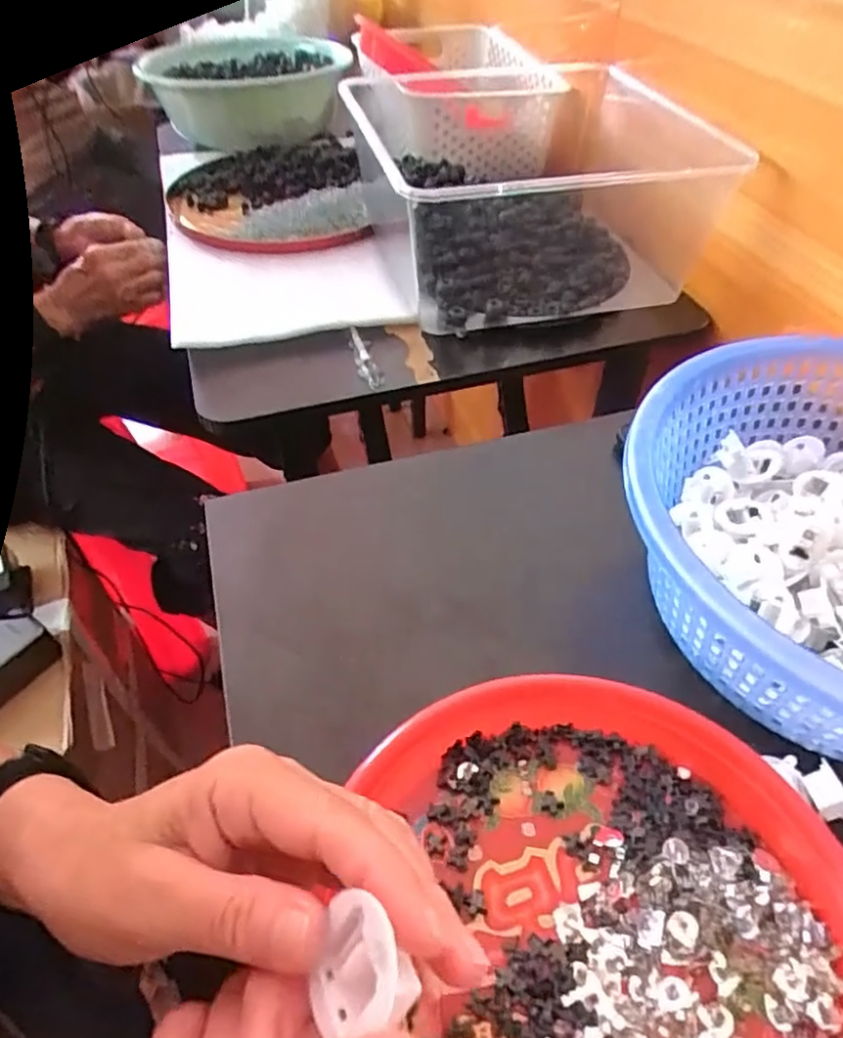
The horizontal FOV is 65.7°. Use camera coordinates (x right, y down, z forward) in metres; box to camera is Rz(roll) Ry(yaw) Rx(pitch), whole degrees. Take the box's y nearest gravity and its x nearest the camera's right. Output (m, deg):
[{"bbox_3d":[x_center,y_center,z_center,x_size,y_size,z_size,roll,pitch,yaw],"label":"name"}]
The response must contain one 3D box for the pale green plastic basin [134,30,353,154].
[{"bbox_3d":[-0.220,-0.575,0.880,0.239,0.079,0.213,-4,48,-2],"label":"pale green plastic basin"}]

